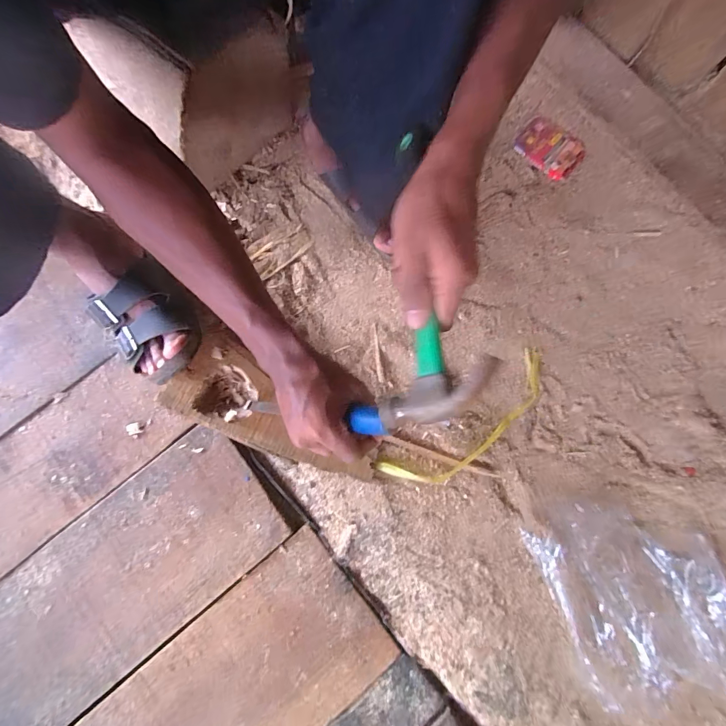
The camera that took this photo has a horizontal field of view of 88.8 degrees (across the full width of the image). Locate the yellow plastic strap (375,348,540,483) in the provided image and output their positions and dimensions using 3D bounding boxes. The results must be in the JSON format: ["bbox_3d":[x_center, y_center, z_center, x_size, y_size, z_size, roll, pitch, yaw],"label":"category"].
[{"bbox_3d":[0.152,0.081,0.503,0.282,0.009,0.070,-36,81,-8],"label":"yellow plastic strap"}]

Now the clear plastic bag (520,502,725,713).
[{"bbox_3d":[0.339,0.276,0.448,0.203,0.032,0.220,-20,79,-5],"label":"clear plastic bag"}]

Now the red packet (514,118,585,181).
[{"bbox_3d":[0.293,-0.338,0.583,0.071,0.011,0.100,-44,82,-9],"label":"red packet"}]

